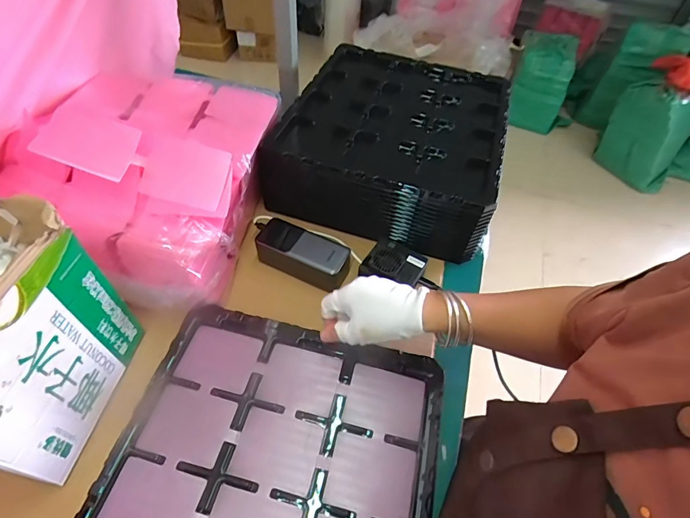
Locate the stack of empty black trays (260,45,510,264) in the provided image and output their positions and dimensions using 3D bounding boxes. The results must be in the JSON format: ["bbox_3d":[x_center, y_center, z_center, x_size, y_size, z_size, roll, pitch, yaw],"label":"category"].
[{"bbox_3d":[0.086,-0.210,0.684,0.325,0.112,0.362,14,53,9],"label":"stack of empty black trays"}]

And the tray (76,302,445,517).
[{"bbox_3d":[-0.082,0.238,0.412,0.330,0.013,0.363,11,53,7],"label":"tray"}]

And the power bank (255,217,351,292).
[{"bbox_3d":[-0.060,-0.007,0.574,0.141,0.051,0.055,23,55,15],"label":"power bank"}]

